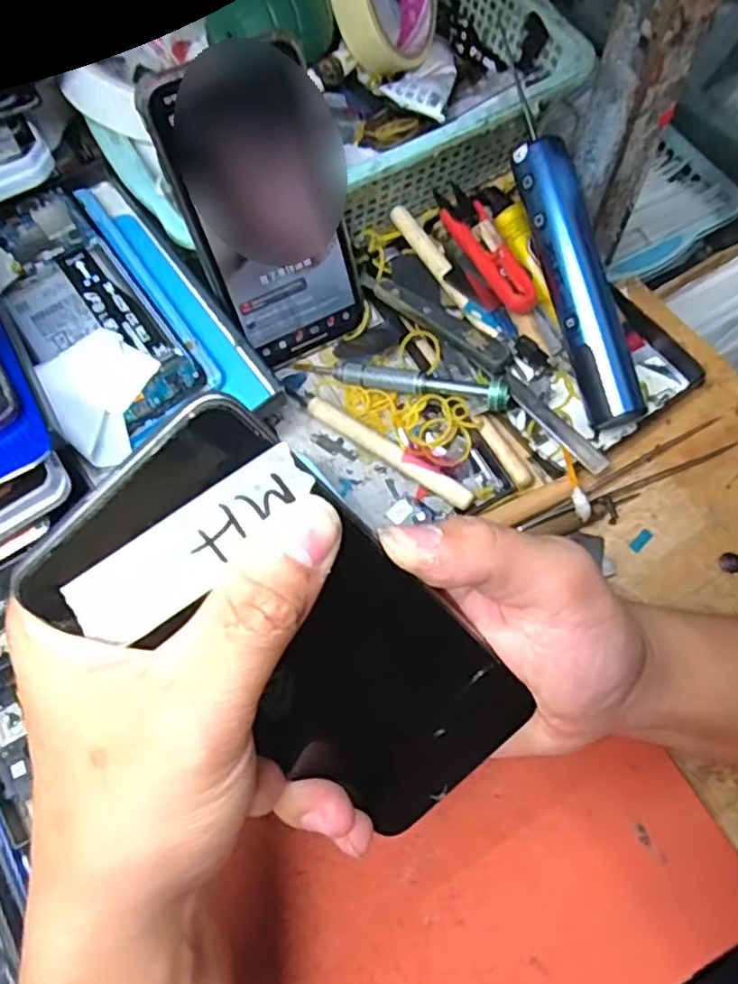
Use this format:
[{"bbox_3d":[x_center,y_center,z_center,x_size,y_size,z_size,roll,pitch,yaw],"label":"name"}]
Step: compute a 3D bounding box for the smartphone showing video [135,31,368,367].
[{"bbox_3d":[-0.049,-0.133,0.336,0.074,0.149,0.006,-28,45,-9],"label":"smartphone showing video"}]

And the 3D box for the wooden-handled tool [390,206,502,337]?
[{"bbox_3d":[0.043,-0.128,0.391,0.011,0.010,0.103,-30,69,-11],"label":"wooden-handled tool"}]

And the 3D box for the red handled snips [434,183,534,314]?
[{"bbox_3d":[0.066,-0.142,0.388,0.025,0.009,0.100,-21,67,-7],"label":"red handled snips"}]

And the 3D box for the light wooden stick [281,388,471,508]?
[{"bbox_3d":[0.003,-0.026,0.361,0.119,0.008,0.011,33,71,15],"label":"light wooden stick"}]

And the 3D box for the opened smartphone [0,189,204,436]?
[{"bbox_3d":[-0.149,-0.096,0.349,0.063,0.008,0.149,-34,74,-17],"label":"opened smartphone"}]

